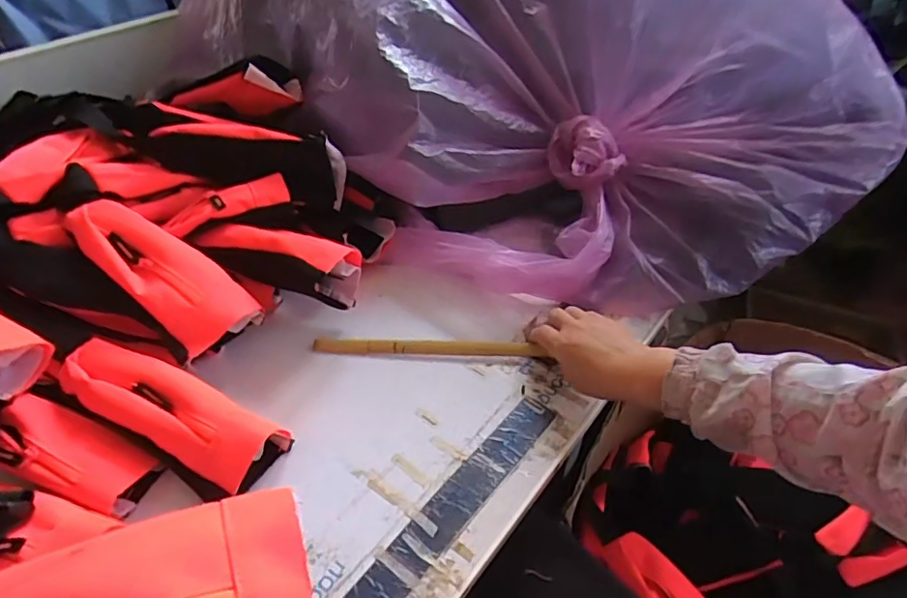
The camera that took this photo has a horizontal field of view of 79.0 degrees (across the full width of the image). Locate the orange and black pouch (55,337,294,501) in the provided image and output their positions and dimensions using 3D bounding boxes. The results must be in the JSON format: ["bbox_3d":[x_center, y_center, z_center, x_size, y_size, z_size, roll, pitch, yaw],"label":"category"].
[{"bbox_3d":[-0.275,0.112,0.531,0.224,0.076,0.077,19,47,17],"label":"orange and black pouch"}]

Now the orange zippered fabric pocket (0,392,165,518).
[{"bbox_3d":[-0.355,0.142,0.515,0.158,0.048,0.079,16,46,14],"label":"orange zippered fabric pocket"}]

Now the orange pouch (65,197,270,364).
[{"bbox_3d":[-0.316,-0.033,0.586,0.217,0.034,0.086,37,51,5],"label":"orange pouch"}]

